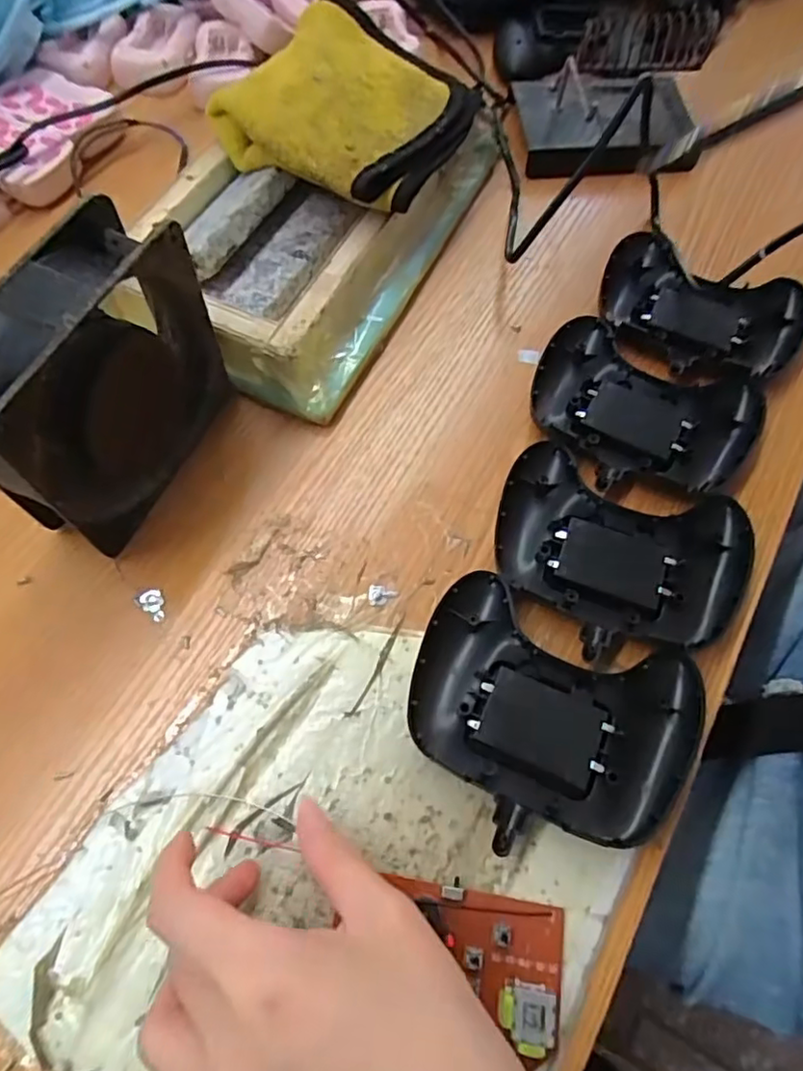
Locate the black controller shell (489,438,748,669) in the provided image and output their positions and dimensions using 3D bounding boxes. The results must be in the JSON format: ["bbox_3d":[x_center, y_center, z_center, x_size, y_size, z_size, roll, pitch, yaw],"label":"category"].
[{"bbox_3d":[0.107,0.013,0.306,0.120,0.023,0.099,20,67,7],"label":"black controller shell"}]

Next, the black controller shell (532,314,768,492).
[{"bbox_3d":[0.132,-0.066,0.344,0.122,0.021,0.098,29,68,11],"label":"black controller shell"}]

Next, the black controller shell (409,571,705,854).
[{"bbox_3d":[0.064,0.082,0.271,0.122,0.020,0.098,24,67,9],"label":"black controller shell"}]

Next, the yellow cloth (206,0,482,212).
[{"bbox_3d":[-0.027,-0.275,0.381,0.137,0.032,0.154,33,69,13],"label":"yellow cloth"}]

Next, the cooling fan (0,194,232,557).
[{"bbox_3d":[-0.134,-0.066,0.279,0.038,0.120,0.122,23,67,9],"label":"cooling fan"}]

